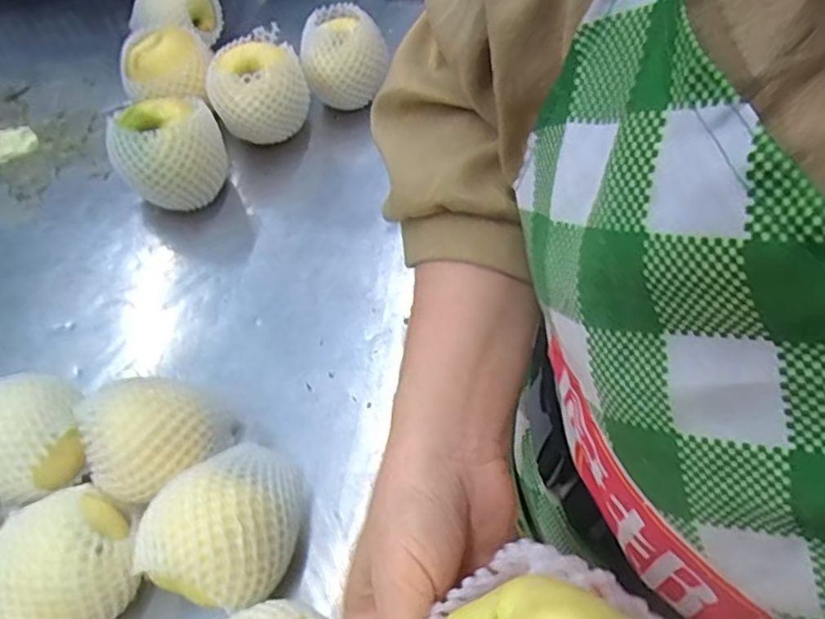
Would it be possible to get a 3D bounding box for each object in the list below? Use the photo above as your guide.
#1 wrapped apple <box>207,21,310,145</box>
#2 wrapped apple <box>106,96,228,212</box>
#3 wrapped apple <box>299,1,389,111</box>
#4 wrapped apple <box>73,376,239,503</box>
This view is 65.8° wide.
[{"bbox_3d":[-0.156,-0.215,0.648,0.092,0.091,0.085,0,56,0],"label":"wrapped apple"},{"bbox_3d":[-0.224,-0.140,0.595,0.097,0.091,0.077,-25,60,-16],"label":"wrapped apple"},{"bbox_3d":[-0.071,-0.261,0.682,0.083,0.091,0.085,-3,56,-2],"label":"wrapped apple"},{"bbox_3d":[-0.176,0.089,0.451,0.091,0.085,0.073,-32,62,-19],"label":"wrapped apple"}]

